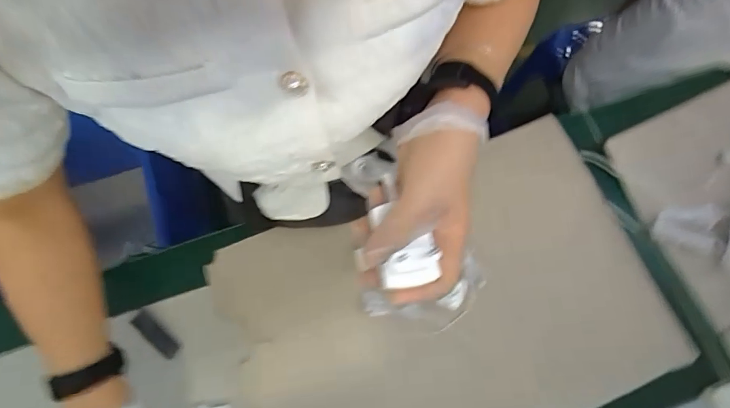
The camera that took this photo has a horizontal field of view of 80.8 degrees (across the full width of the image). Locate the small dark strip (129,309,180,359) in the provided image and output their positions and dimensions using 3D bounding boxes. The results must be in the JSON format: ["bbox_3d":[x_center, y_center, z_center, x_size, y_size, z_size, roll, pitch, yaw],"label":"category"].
[{"bbox_3d":[-0.265,0.166,0.545,0.019,0.007,0.070,-43,91,-14],"label":"small dark strip"}]

